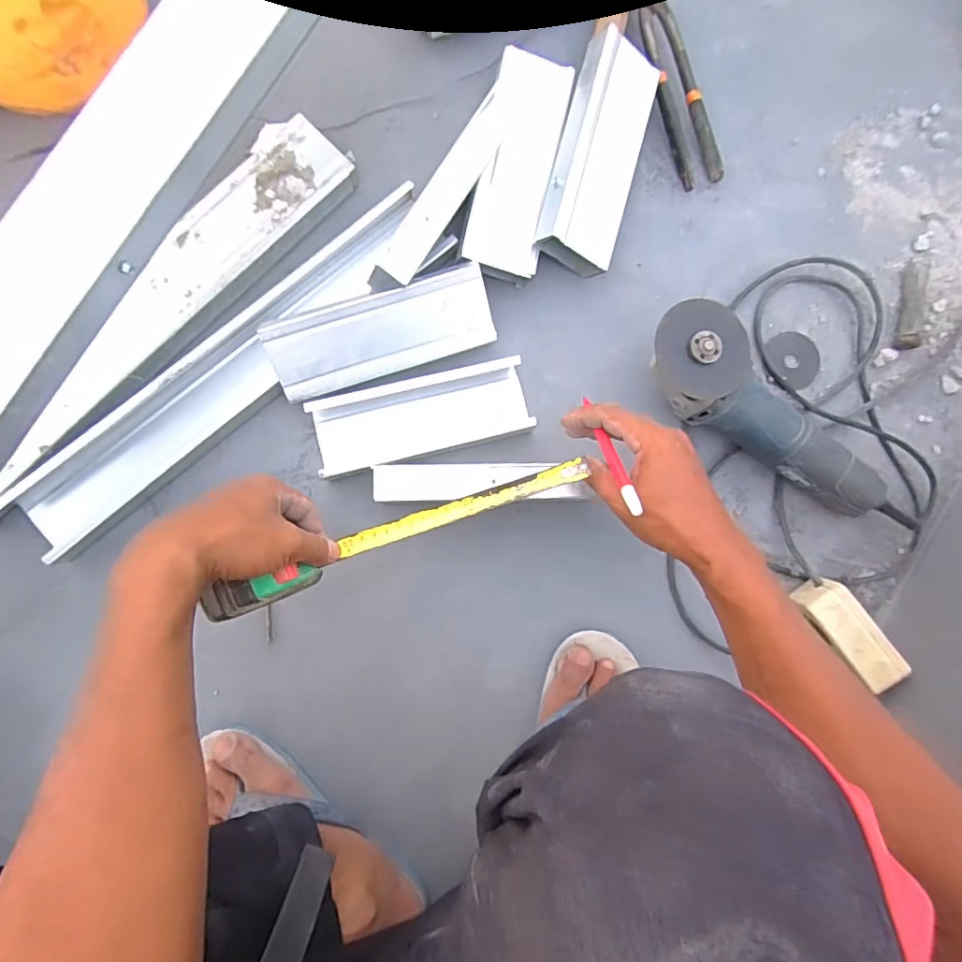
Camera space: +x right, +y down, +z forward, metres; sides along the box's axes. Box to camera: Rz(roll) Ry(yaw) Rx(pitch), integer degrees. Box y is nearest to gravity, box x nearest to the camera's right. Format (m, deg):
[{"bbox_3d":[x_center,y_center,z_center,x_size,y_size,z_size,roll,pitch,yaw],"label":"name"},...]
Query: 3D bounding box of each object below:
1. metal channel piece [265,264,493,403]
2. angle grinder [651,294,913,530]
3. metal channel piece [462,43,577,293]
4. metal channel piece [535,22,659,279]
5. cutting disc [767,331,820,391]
[{"bbox_3d":[-0.097,-0.147,0.524,0.211,0.030,0.077,-19,121,-4],"label":"metal channel piece"},{"bbox_3d":[0.298,-0.052,0.532,0.335,0.073,0.083,34,85,-13],"label":"angle grinder"},{"bbox_3d":[0.036,-0.319,0.546,0.080,0.053,0.223,12,87,-4],"label":"metal channel piece"},{"bbox_3d":[0.119,-0.328,0.545,0.083,0.068,0.216,16,87,-3],"label":"metal channel piece"},{"bbox_3d":[0.342,-0.133,0.578,0.055,0.004,0.063,-33,93,-5],"label":"cutting disc"}]

